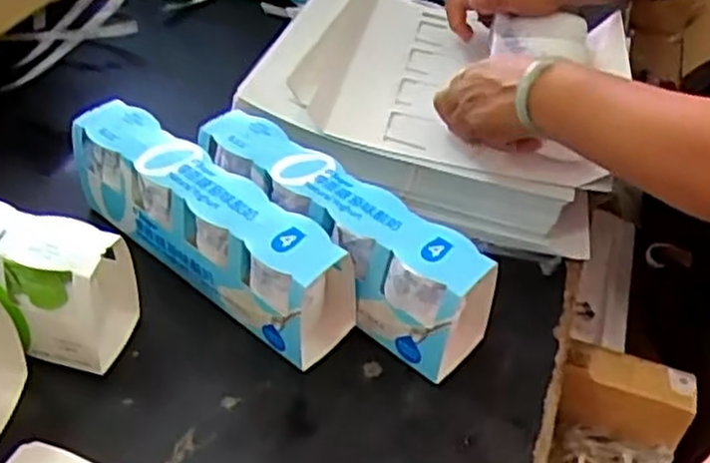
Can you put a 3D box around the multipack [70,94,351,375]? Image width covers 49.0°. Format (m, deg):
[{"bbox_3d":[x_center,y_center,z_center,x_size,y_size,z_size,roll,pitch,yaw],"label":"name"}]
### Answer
[{"bbox_3d":[-0.120,-0.006,0.629,0.269,0.100,0.069,30,47,24],"label":"multipack"}]

